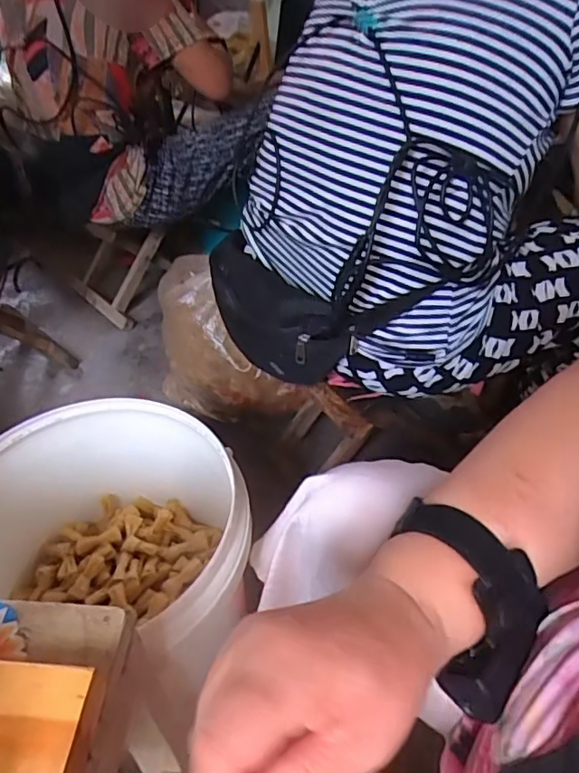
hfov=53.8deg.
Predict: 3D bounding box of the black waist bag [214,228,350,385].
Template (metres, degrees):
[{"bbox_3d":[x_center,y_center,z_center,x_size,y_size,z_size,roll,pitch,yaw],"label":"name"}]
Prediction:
[{"bbox_3d":[-0.029,-0.084,0.743,0.088,0.134,0.232,-24,48,-22],"label":"black waist bag"}]

